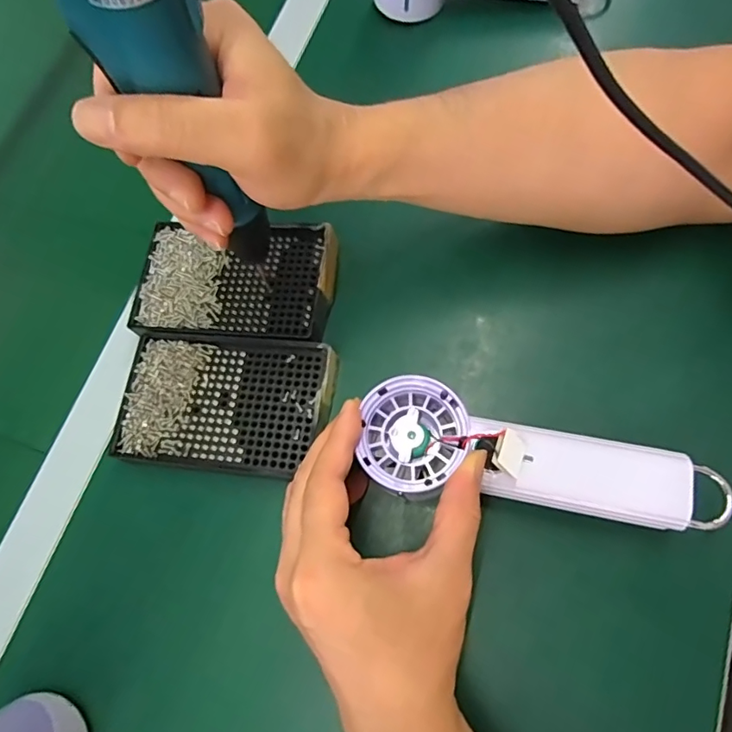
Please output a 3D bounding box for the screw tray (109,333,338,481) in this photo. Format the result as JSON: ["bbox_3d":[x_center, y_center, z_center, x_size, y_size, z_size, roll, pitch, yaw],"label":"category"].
[{"bbox_3d":[-0.094,0.022,0.337,0.138,0.013,0.088,7,73,4],"label":"screw tray"}]

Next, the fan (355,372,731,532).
[{"bbox_3d":[0.090,0.051,0.268,0.185,0.029,0.059,12,74,7],"label":"fan"}]

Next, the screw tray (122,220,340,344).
[{"bbox_3d":[-0.094,-0.063,0.362,0.141,0.018,0.090,2,73,3],"label":"screw tray"}]

